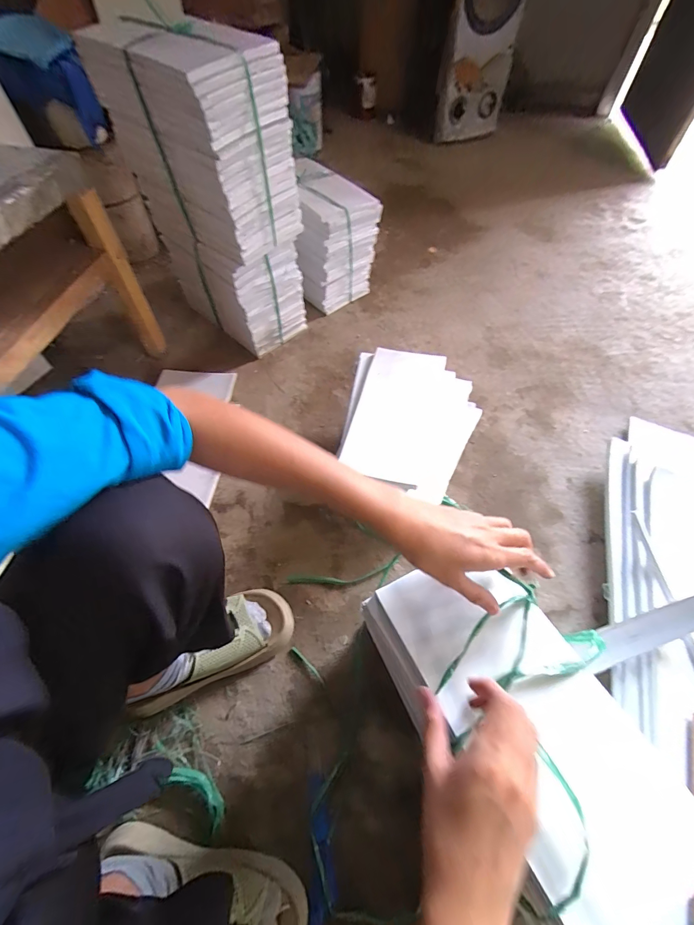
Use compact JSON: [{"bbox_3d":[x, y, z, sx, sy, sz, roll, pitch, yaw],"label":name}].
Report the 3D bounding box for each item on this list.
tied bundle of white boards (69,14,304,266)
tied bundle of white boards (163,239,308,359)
[{"bbox_3d":[-0.262,-0.561,0.652,0.326,0.259,0.176,37,65,20],"label":"tied bundle of white boards"},{"bbox_3d":[-0.254,-0.423,0.858,0.165,0.227,0.282,-39,66,-22],"label":"tied bundle of white boards"}]

